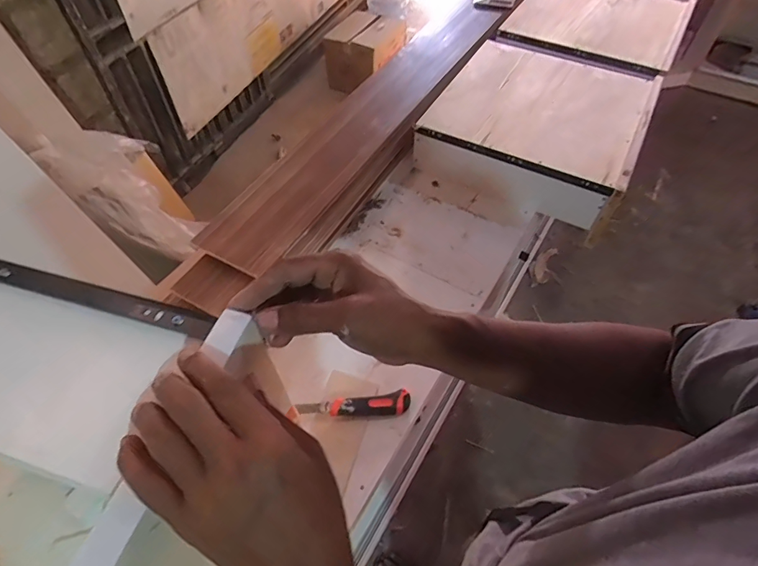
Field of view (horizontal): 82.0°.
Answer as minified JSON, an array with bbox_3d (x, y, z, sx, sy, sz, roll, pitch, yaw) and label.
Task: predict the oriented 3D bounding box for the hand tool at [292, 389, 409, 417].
[{"bbox_3d":[-0.042,0.203,0.723,0.184,0.035,0.028,-3,55,-2],"label":"hand tool"}]

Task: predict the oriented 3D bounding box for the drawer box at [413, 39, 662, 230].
[{"bbox_3d":[0.395,-0.400,1.089,0.458,0.113,0.504,24,58,17],"label":"drawer box"}]

